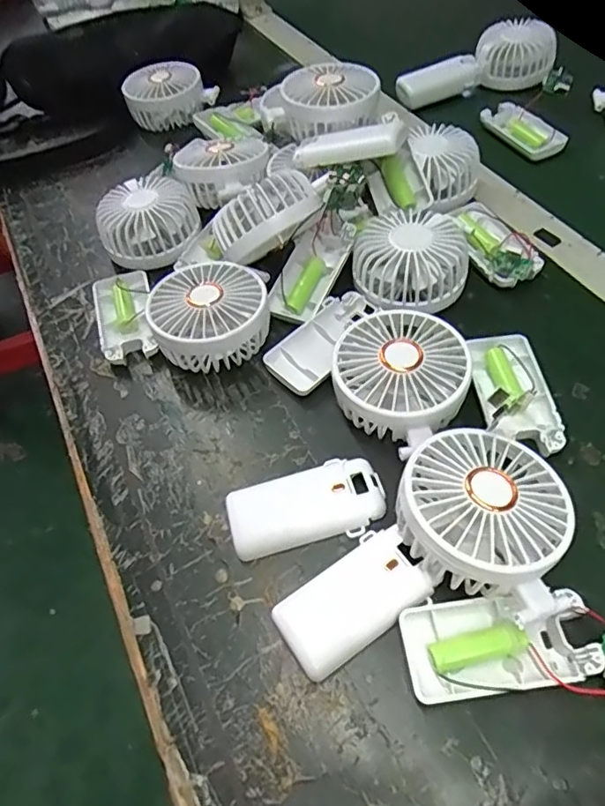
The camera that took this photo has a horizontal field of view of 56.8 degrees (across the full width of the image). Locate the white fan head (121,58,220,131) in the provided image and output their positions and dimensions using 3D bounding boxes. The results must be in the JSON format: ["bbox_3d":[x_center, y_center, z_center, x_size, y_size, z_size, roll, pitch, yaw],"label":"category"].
[{"bbox_3d":[-0.149,-0.348,0.625,0.098,0.045,0.075,-20,54,-7],"label":"white fan head"}]

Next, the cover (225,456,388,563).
[{"bbox_3d":[0.002,0.062,0.338,0.093,0.018,0.044,-13,54,-7],"label":"cover"}]

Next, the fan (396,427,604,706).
[{"bbox_3d":[0.107,0.079,0.291,0.114,0.053,0.133,-3,54,3],"label":"fan"}]

